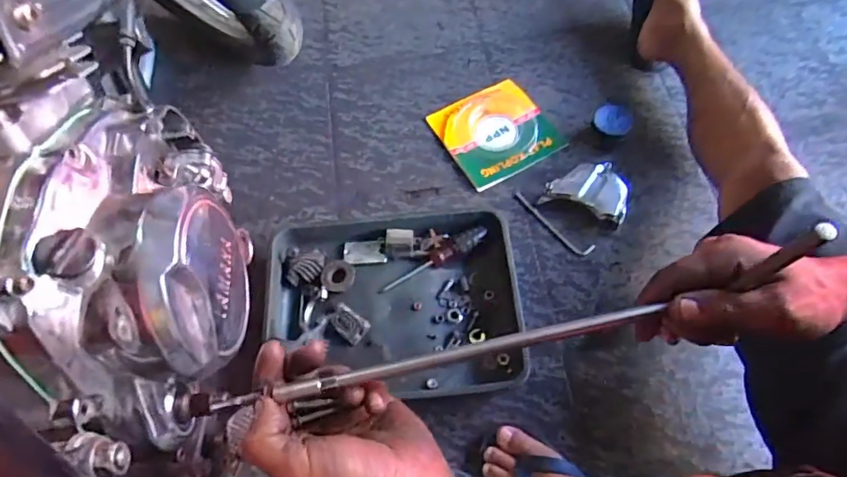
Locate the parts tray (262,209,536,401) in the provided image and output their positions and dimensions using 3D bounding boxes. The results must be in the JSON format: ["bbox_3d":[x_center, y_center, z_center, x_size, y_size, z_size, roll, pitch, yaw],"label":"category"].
[{"bbox_3d":[-0.047,0.095,0.760,0.364,0.043,0.265,-2,64,2],"label":"parts tray"}]

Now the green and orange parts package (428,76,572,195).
[{"bbox_3d":[0.127,-0.189,0.906,0.178,0.014,0.173,-28,66,-10],"label":"green and orange parts package"}]

